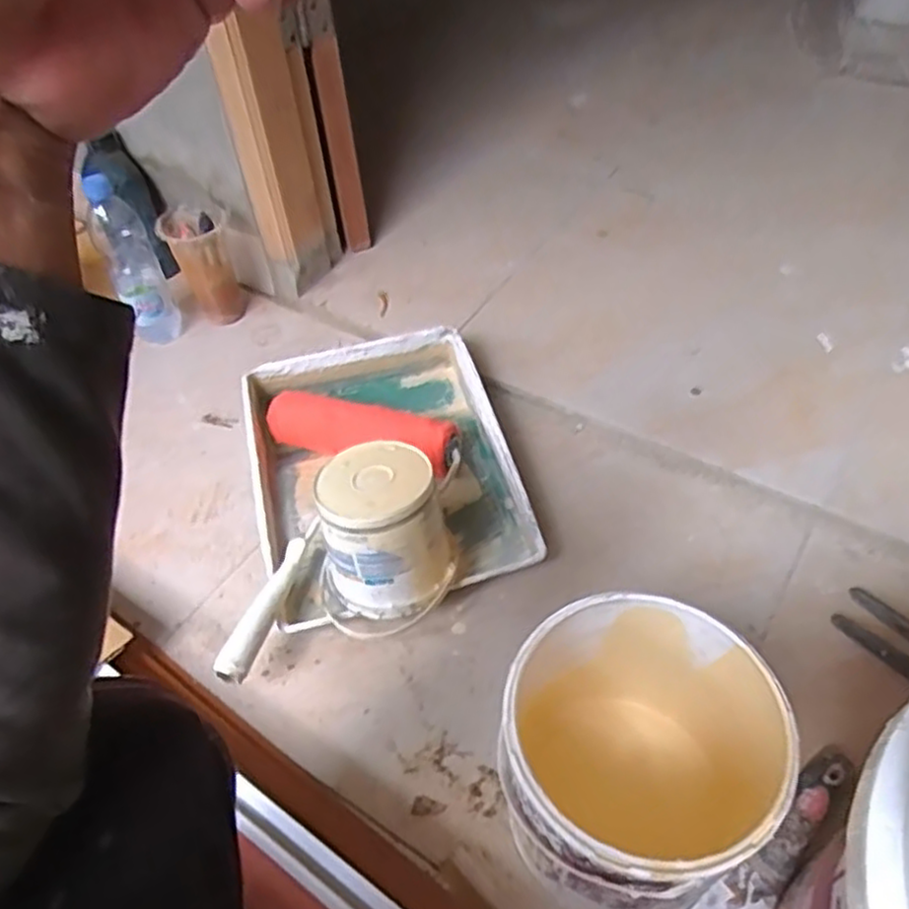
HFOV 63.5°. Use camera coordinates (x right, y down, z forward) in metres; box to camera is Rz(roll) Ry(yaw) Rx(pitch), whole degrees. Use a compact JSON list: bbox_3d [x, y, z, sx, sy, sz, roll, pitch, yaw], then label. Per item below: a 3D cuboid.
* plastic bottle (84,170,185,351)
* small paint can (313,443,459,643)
[{"bbox_3d":[-0.422,-0.250,0.959,0.065,0.221,0.070,-23,51,-15],"label":"plastic bottle"},{"bbox_3d":[-0.070,0.074,0.681,0.129,0.146,0.113,-14,32,-4],"label":"small paint can"}]

